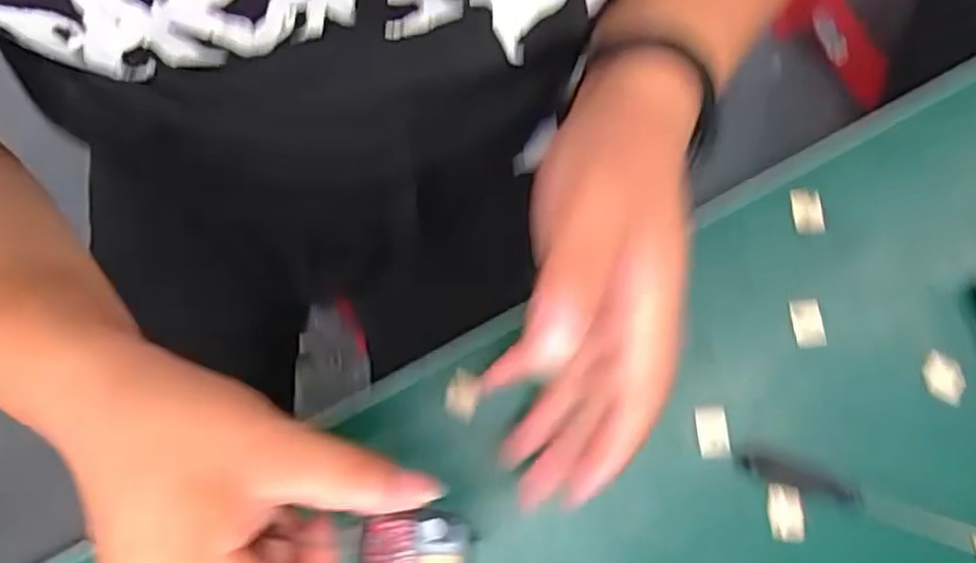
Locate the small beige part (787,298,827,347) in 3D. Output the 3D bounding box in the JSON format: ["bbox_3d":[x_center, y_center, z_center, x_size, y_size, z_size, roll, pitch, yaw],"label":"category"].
[{"bbox_3d":[0.169,0.022,0.380,0.015,0.005,0.026,-4,79,0],"label":"small beige part"}]

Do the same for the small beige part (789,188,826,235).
[{"bbox_3d":[0.174,-0.039,0.394,0.017,0.006,0.026,-5,79,0],"label":"small beige part"}]

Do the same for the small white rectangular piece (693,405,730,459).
[{"bbox_3d":[0.116,0.077,0.371,0.015,0.009,0.026,-4,79,0],"label":"small white rectangular piece"}]

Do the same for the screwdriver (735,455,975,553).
[{"bbox_3d":[0.184,0.108,0.355,0.118,0.010,0.014,18,80,5],"label":"screwdriver"}]

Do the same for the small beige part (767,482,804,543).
[{"bbox_3d":[0.149,0.116,0.360,0.015,0.006,0.028,-4,79,0],"label":"small beige part"}]

